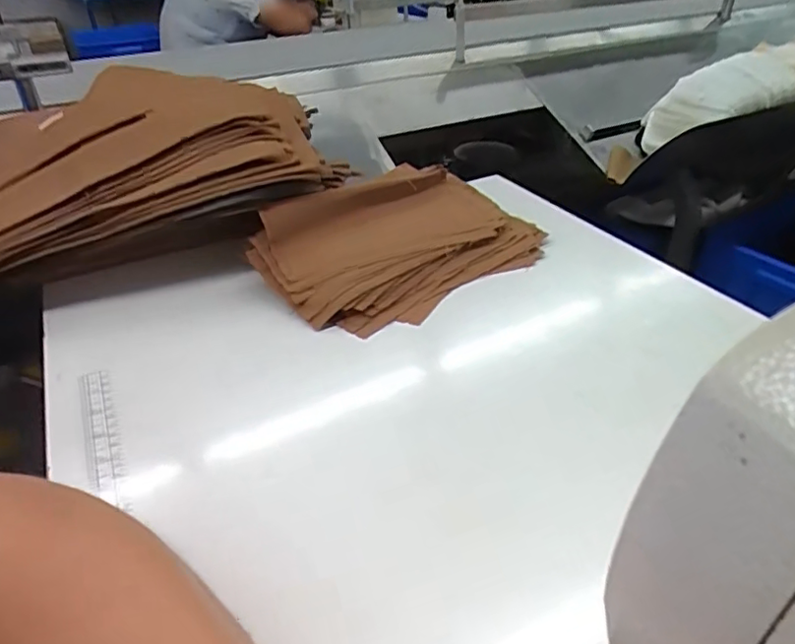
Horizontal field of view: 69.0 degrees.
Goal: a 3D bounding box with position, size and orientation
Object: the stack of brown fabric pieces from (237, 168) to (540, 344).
[{"bbox_3d":[0.006,-0.082,0.560,0.262,0.062,0.165,-25,41,-29],"label":"stack of brown fabric pieces"}]

